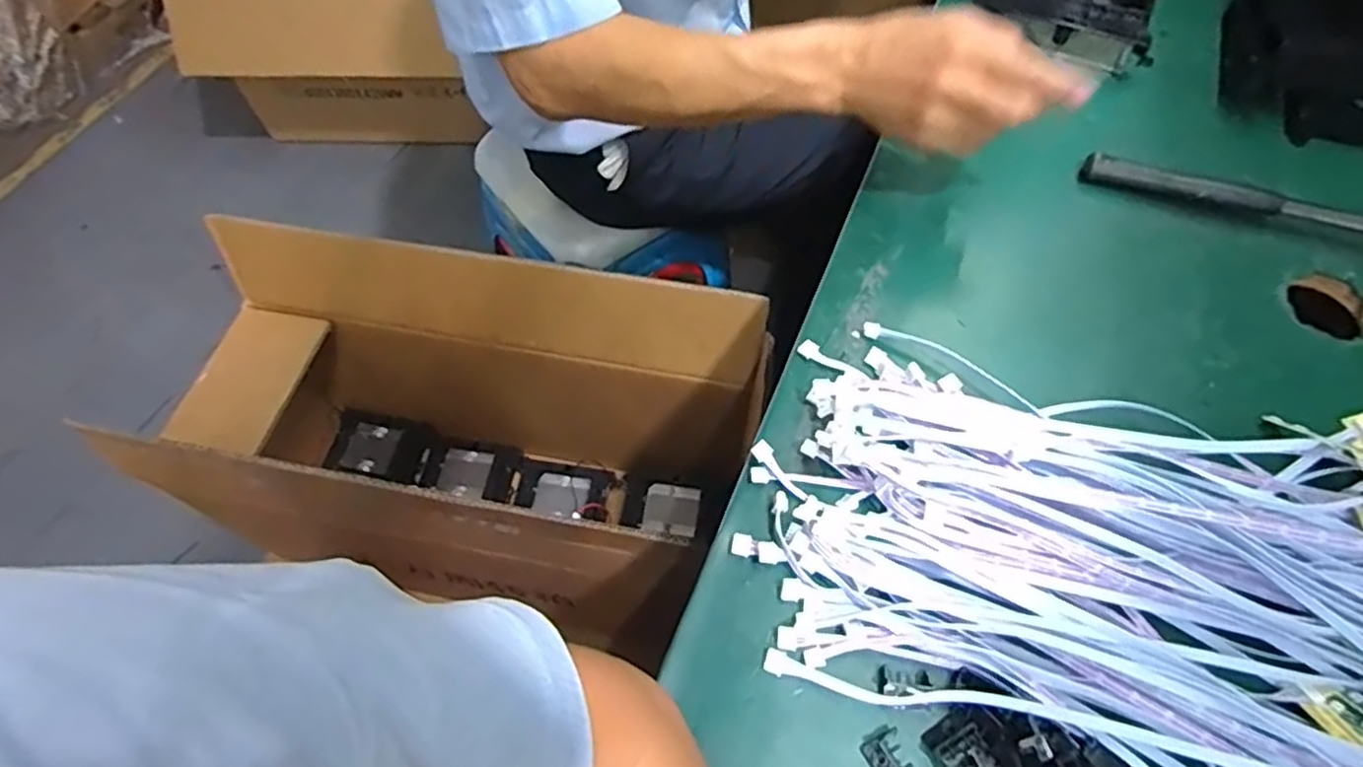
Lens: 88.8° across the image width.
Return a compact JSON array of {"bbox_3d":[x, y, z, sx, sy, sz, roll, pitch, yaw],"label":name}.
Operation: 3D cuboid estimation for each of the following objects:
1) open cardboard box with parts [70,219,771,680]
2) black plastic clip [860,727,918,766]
[{"bbox_3d":[-0.225,0.071,0.777,0.573,0.379,0.268,7,61,5],"label":"open cardboard box with parts"},{"bbox_3d":[0.105,0.188,0.345,0.020,0.004,0.027,-28,64,-14],"label":"black plastic clip"}]

